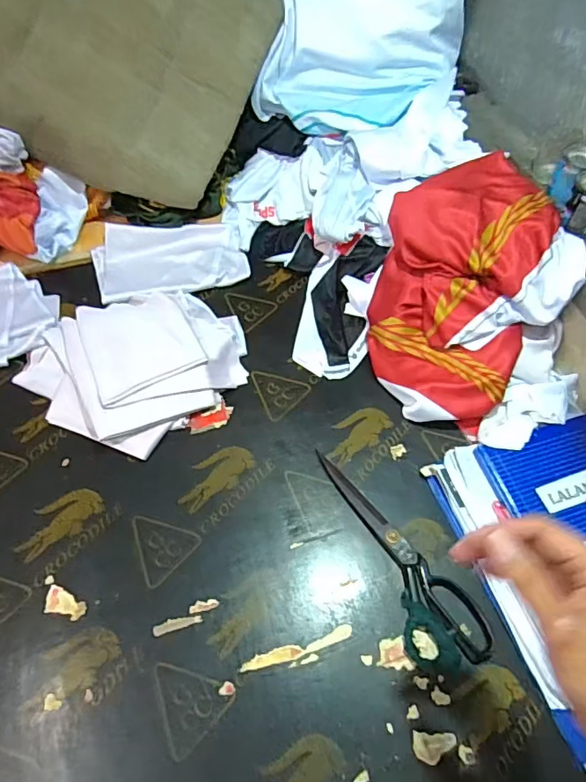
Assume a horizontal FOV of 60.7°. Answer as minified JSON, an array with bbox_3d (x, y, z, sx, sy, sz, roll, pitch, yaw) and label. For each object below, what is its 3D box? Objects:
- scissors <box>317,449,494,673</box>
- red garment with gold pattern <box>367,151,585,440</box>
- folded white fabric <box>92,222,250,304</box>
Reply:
[{"bbox_3d":[0.129,0.183,0.602,0.092,0.021,0.283,-18,59,-12],"label":"scissors"},{"bbox_3d":[0.241,-0.140,0.709,0.239,0.200,0.348,12,58,6],"label":"red garment with gold pattern"},{"bbox_3d":[-0.209,-0.231,0.855,0.246,0.029,0.150,-13,58,-9],"label":"folded white fabric"}]

